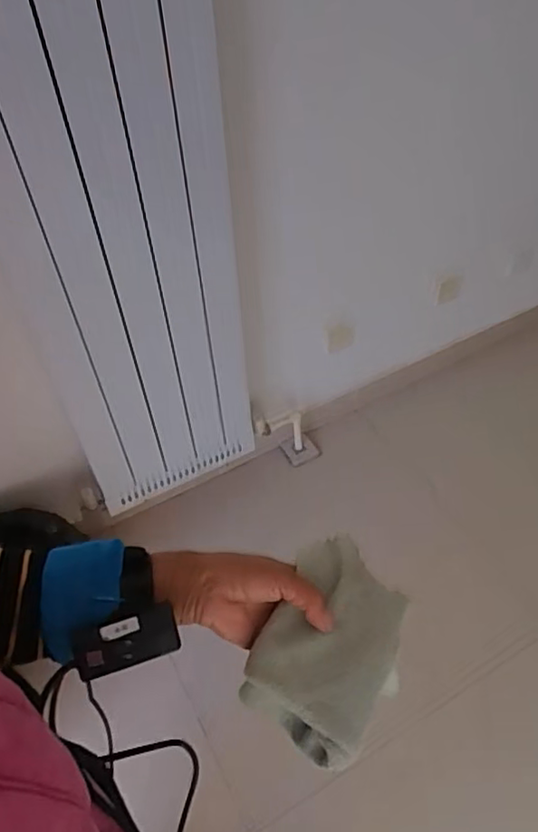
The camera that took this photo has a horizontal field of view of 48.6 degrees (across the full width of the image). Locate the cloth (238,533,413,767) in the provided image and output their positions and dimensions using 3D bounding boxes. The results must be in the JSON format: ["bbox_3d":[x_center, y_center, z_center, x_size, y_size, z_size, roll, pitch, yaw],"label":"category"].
[{"bbox_3d":[0.051,0.180,0.476,0.101,0.055,0.154,19,54,17],"label":"cloth"}]

